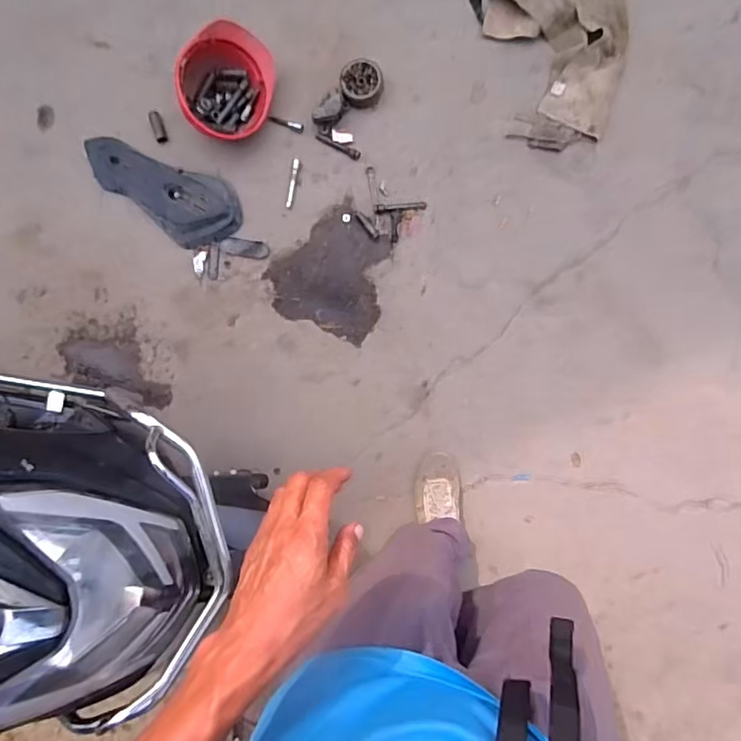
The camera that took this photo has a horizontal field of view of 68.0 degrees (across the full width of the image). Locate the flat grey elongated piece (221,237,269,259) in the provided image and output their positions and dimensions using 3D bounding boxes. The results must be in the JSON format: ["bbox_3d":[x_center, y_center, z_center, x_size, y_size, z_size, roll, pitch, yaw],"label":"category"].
[{"bbox_3d":[-0.324,-0.315,1.411,0.121,0.010,0.044,9,91,4],"label":"flat grey elongated piece"}]

